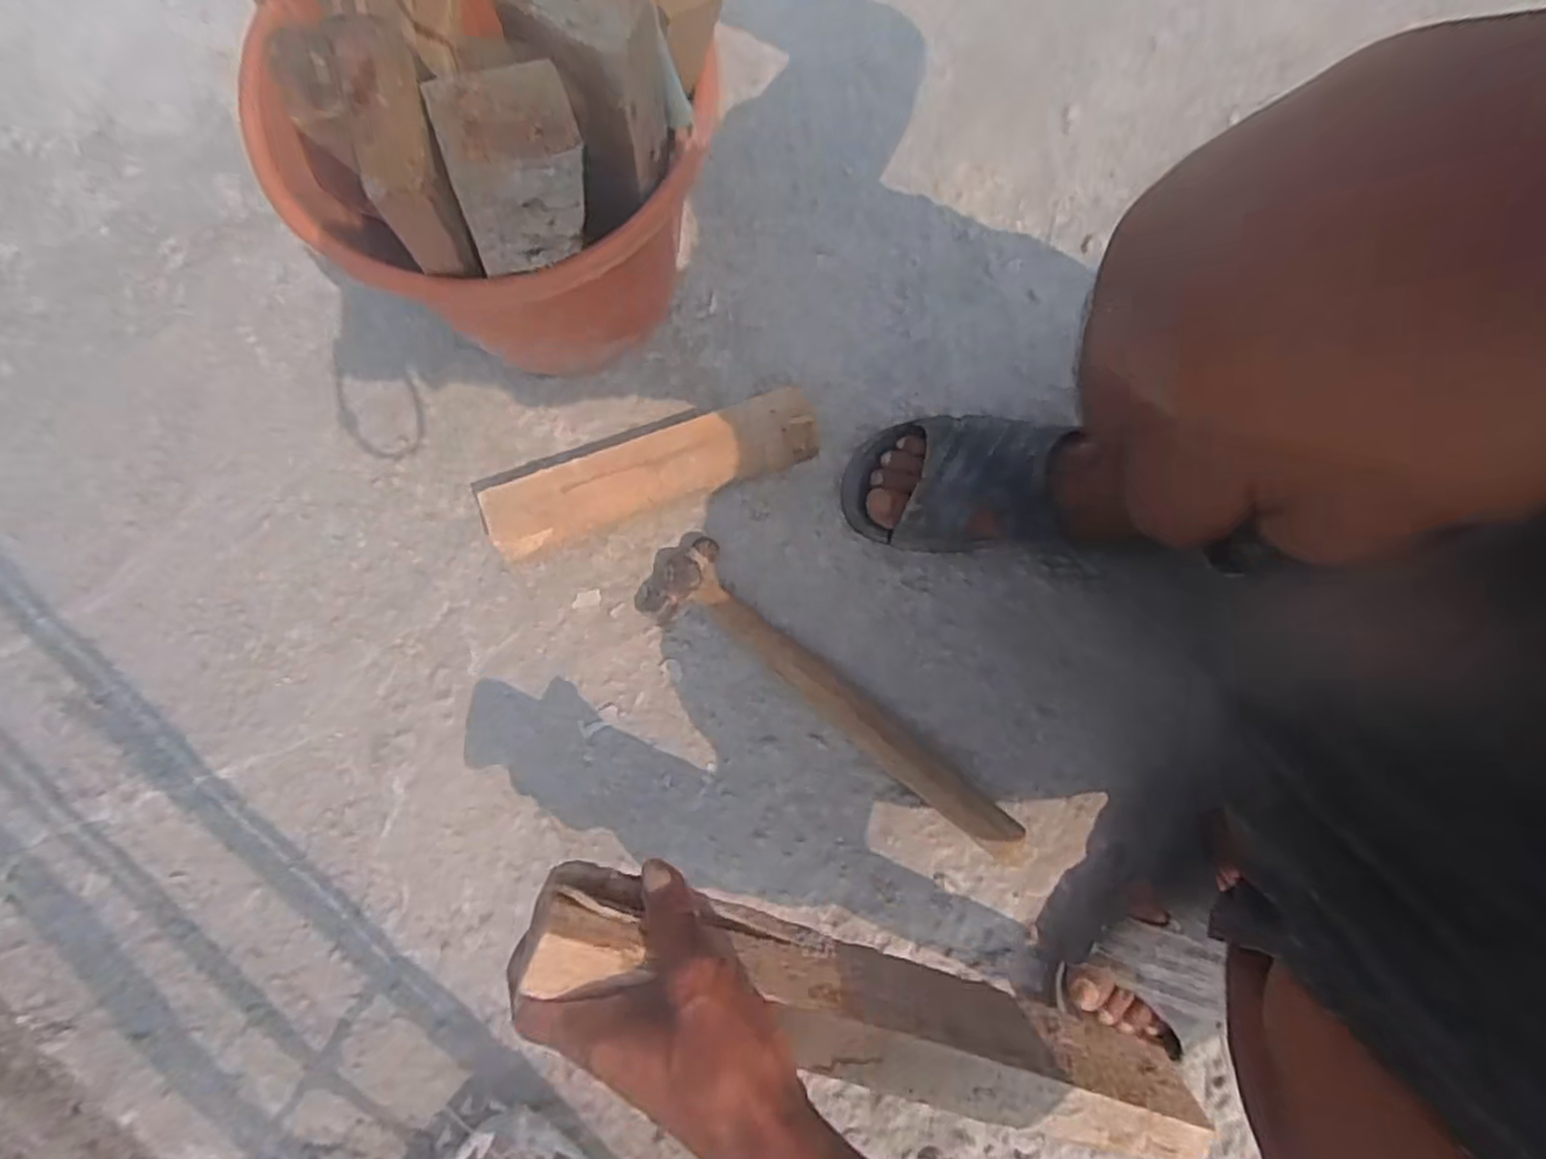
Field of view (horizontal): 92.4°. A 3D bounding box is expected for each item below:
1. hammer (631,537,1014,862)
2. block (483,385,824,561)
[{"bbox_3d":[0.046,0.096,0.575,0.357,0.033,0.070,39,82,6],"label":"hammer"},{"bbox_3d":[-0.095,-0.086,0.598,0.271,0.043,0.060,-20,81,-4],"label":"block"}]

